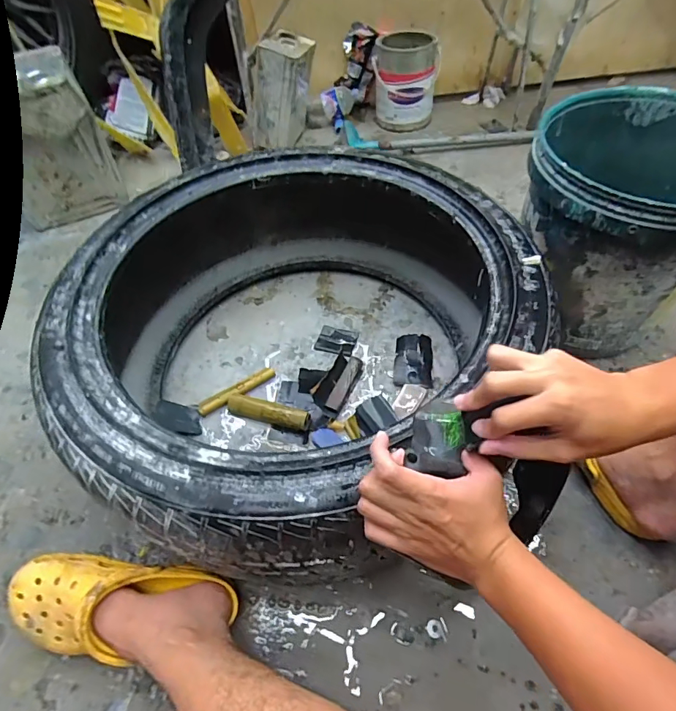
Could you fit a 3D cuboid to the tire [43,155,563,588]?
[{"bbox_3d":[-0.083,-0.080,0.685,0.637,0.238,0.698,-2,54,3],"label":"tire"}]

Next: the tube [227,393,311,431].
[{"bbox_3d":[-0.117,0.093,0.712,0.147,0.031,0.030,13,56,14],"label":"tube"}]

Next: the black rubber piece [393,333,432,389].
[{"bbox_3d":[0.135,0.005,0.767,0.065,0.016,0.119,5,54,8],"label":"black rubber piece"}]

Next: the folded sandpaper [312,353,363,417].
[{"bbox_3d":[0.003,0.041,0.728,0.048,0.039,0.127,20,58,18],"label":"folded sandpaper"}]

